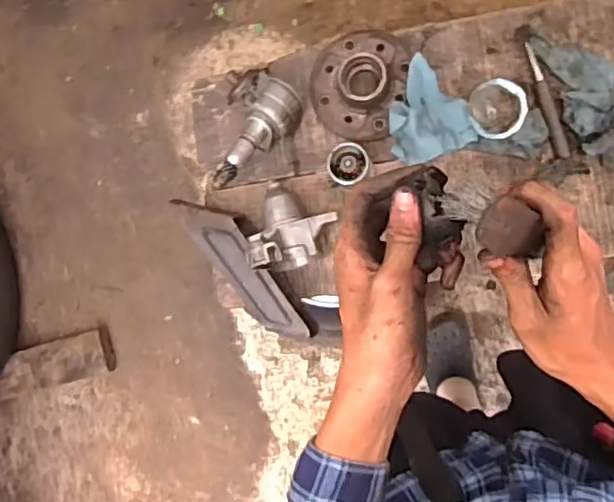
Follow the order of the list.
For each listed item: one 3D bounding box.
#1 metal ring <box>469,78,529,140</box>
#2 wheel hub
[{"bbox_3d":[0.250,-0.187,0.839,0.075,0.020,0.079,-1,85,11],"label":"metal ring"},{"bbox_3d":[0.069,-0.222,0.847,0.126,0.054,0.139,1,86,11],"label":"wheel hub"}]

